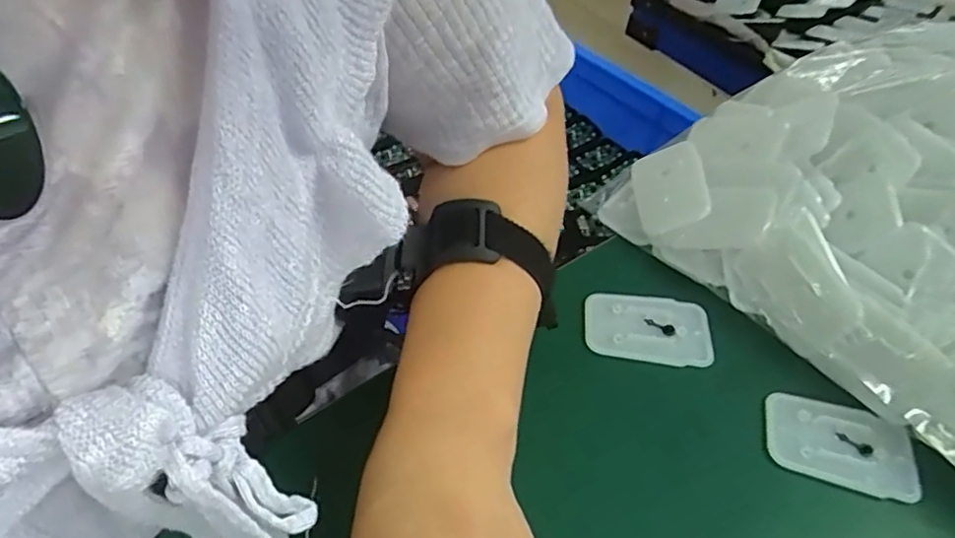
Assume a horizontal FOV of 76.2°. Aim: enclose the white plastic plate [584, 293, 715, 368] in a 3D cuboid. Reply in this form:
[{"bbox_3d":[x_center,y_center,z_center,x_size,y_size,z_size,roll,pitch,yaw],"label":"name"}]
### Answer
[{"bbox_3d":[0.095,0.033,0.341,0.068,0.006,0.041,6,52,9],"label":"white plastic plate"}]

